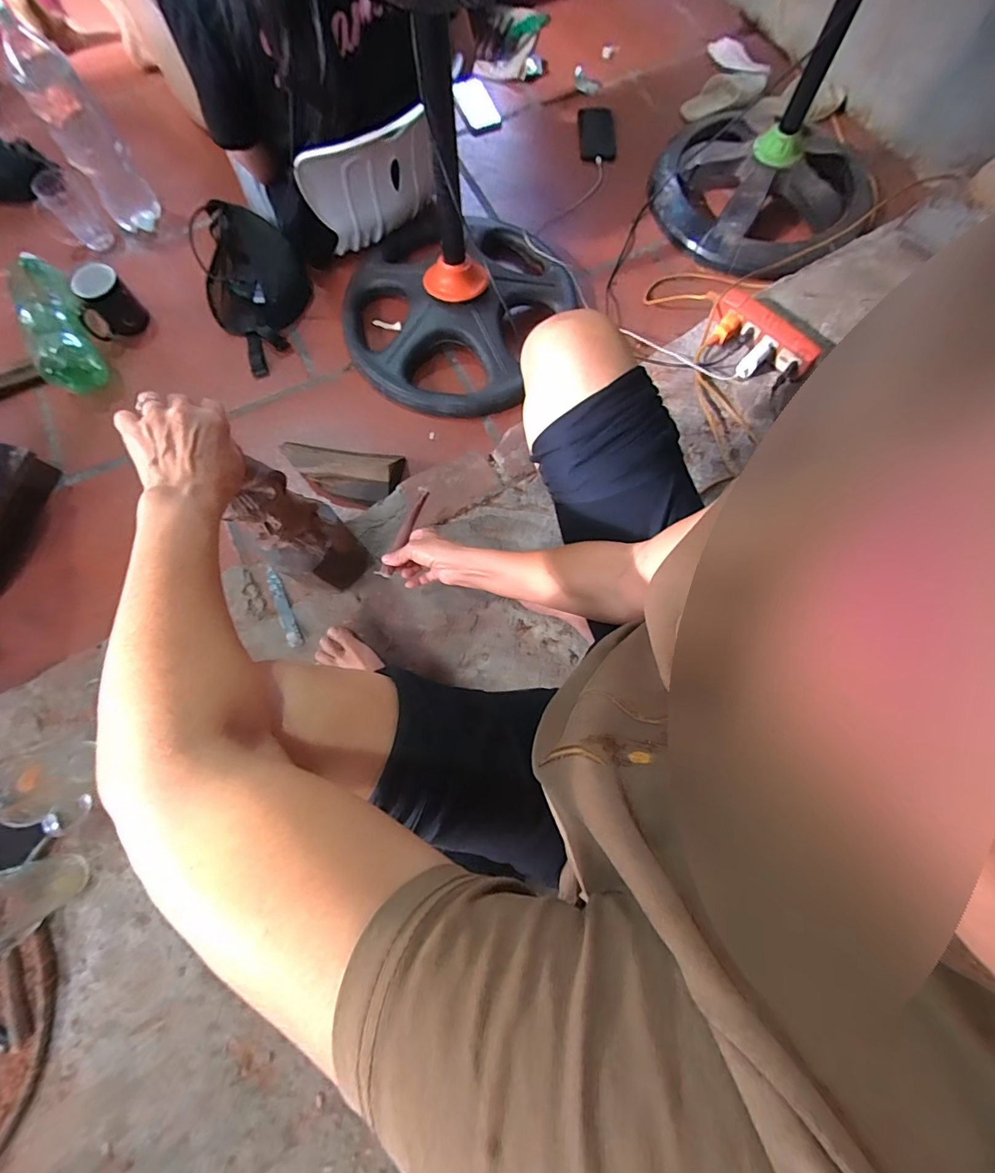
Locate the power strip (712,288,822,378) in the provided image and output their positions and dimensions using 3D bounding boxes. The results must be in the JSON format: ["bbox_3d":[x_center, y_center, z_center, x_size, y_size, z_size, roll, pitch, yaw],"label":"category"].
[{"bbox_3d":[0.465,-0.442,0.803,0.039,0.048,0.192,-43,78,-11],"label":"power strip"}]

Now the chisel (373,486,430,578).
[{"bbox_3d":[-0.131,-0.075,0.643,0.018,0.012,0.135,27,87,8],"label":"chisel"}]

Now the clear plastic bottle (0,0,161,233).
[{"bbox_3d":[-0.764,-0.829,0.864,0.077,0.319,0.096,43,78,12],"label":"clear plastic bottle"}]

